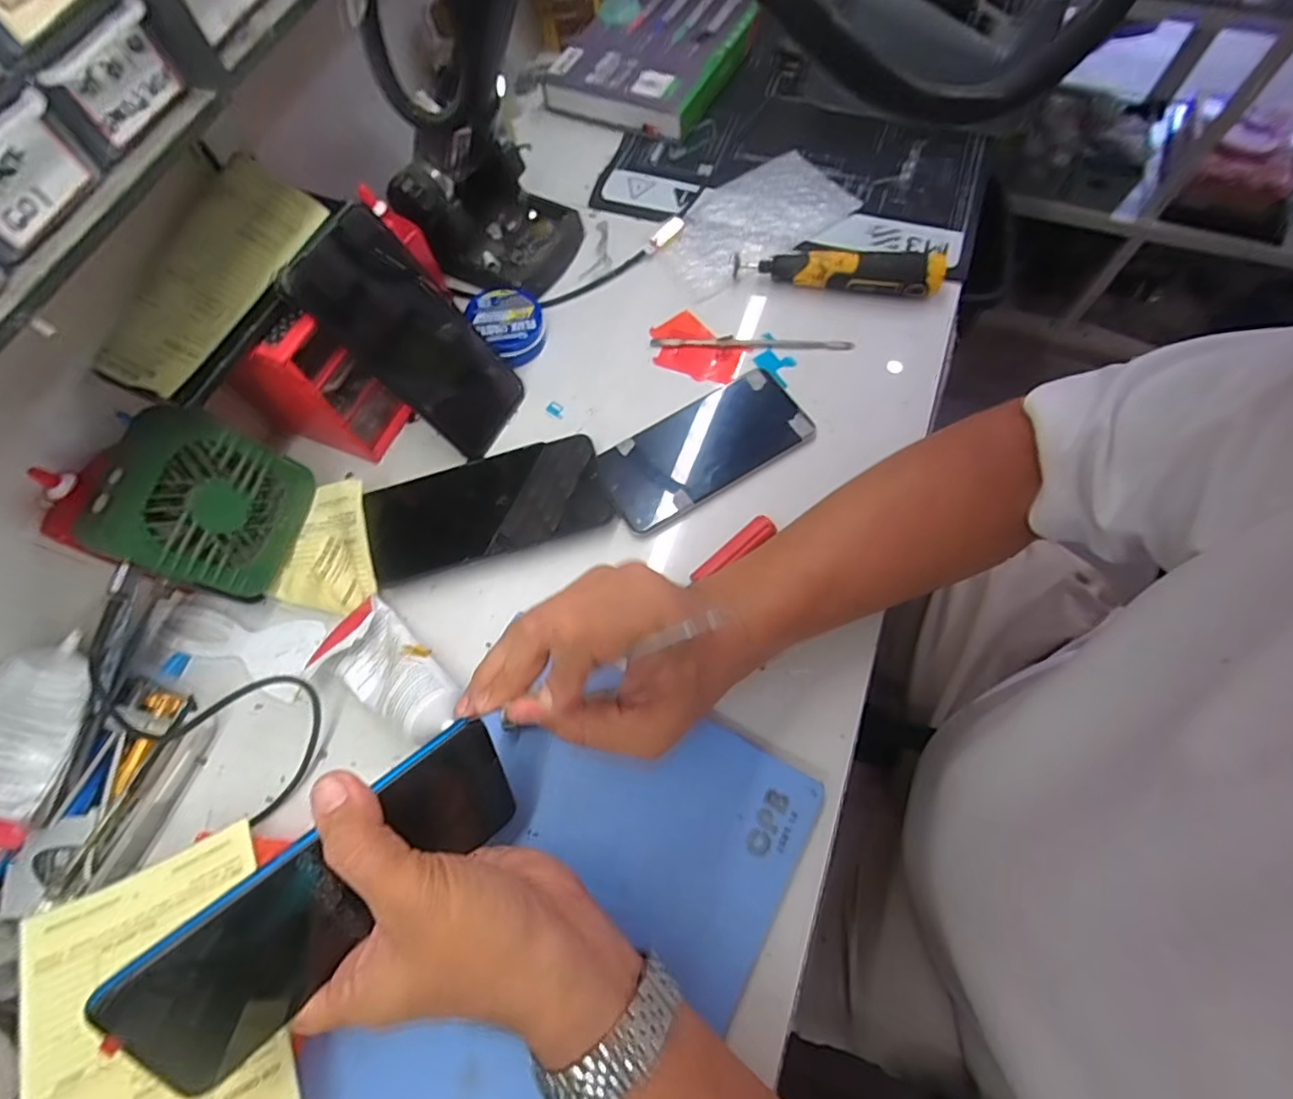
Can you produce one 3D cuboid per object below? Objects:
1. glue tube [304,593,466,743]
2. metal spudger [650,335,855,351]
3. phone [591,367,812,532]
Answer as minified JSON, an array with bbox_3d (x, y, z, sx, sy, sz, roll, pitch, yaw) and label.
[{"bbox_3d":[-0.160,0.077,0.373,0.111,0.031,0.054,26,68,31],"label":"glue tube"},{"bbox_3d":[0.086,-0.169,0.479,0.162,0.007,0.010,3,68,4],"label":"metal spudger"},{"bbox_3d":[0.045,-0.076,0.438,0.157,0.010,0.075,-32,70,-10],"label":"phone"}]

